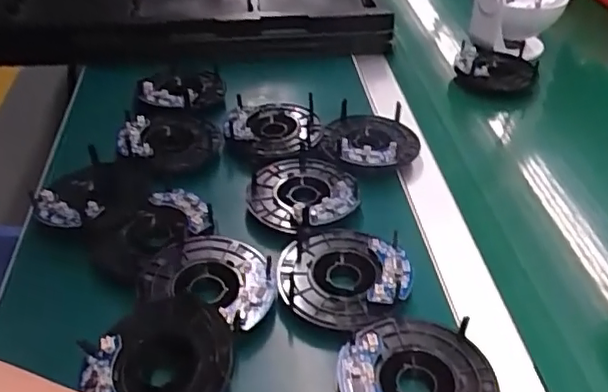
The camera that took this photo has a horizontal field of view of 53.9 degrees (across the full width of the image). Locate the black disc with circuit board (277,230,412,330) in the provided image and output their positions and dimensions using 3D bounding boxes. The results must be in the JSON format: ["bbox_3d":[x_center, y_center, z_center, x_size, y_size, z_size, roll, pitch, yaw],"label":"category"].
[{"bbox_3d":[0.031,0.057,0.468,0.099,0.014,0.099,-1,40,1],"label":"black disc with circuit board"}]

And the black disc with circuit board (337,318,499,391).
[{"bbox_3d":[0.074,0.120,0.391,0.100,0.021,0.100,-1,40,1],"label":"black disc with circuit board"}]

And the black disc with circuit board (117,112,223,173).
[{"bbox_3d":[-0.137,-0.062,0.616,0.097,0.023,0.098,-2,40,0],"label":"black disc with circuit board"}]

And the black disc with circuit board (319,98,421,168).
[{"bbox_3d":[0.069,-0.066,0.618,0.097,0.019,0.101,-1,40,1],"label":"black disc with circuit board"}]

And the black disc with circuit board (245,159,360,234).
[{"bbox_3d":[-0.002,-0.007,0.545,0.096,0.018,0.107,-7,40,-5],"label":"black disc with circuit board"}]

